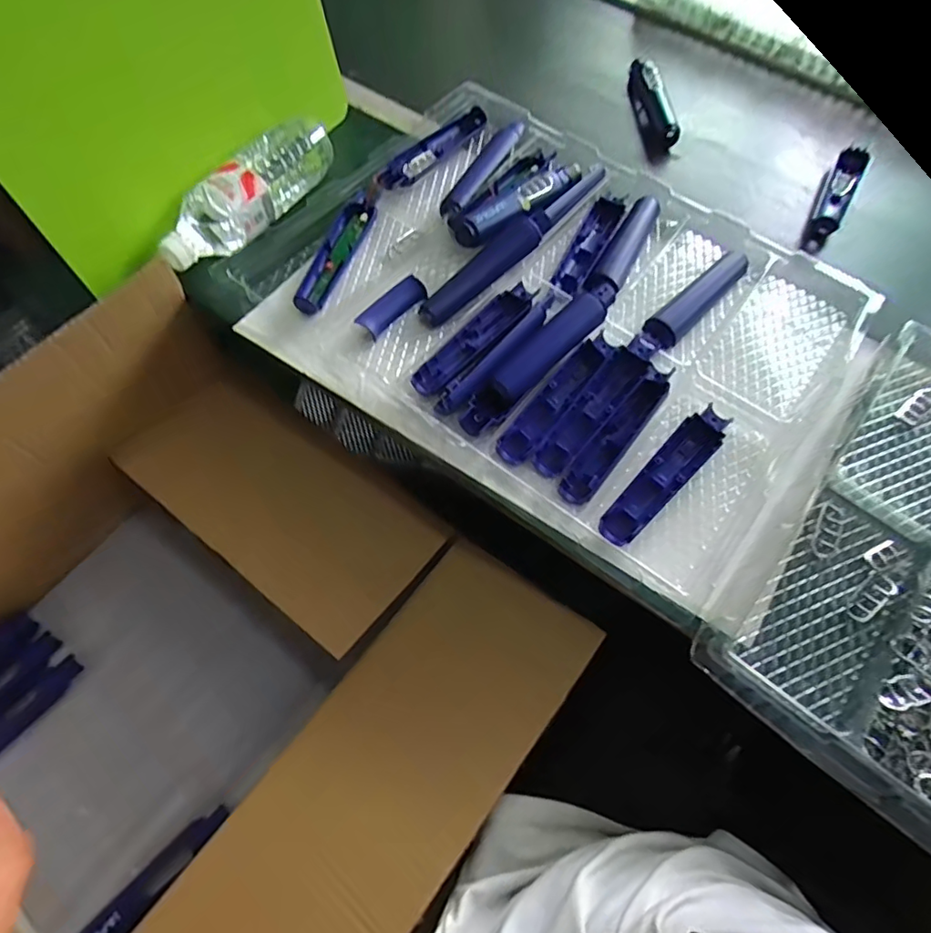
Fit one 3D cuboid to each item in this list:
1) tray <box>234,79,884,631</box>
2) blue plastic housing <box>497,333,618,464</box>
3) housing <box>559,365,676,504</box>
[{"bbox_3d":[0.100,-0.169,0.612,0.555,0.069,0.441,33,68,14],"label":"tray"},{"bbox_3d":[0.088,-0.067,0.541,0.030,0.017,0.159,35,69,15],"label":"blue plastic housing"},{"bbox_3d":[0.140,-0.034,0.522,0.030,0.017,0.154,36,69,15],"label":"housing"}]

